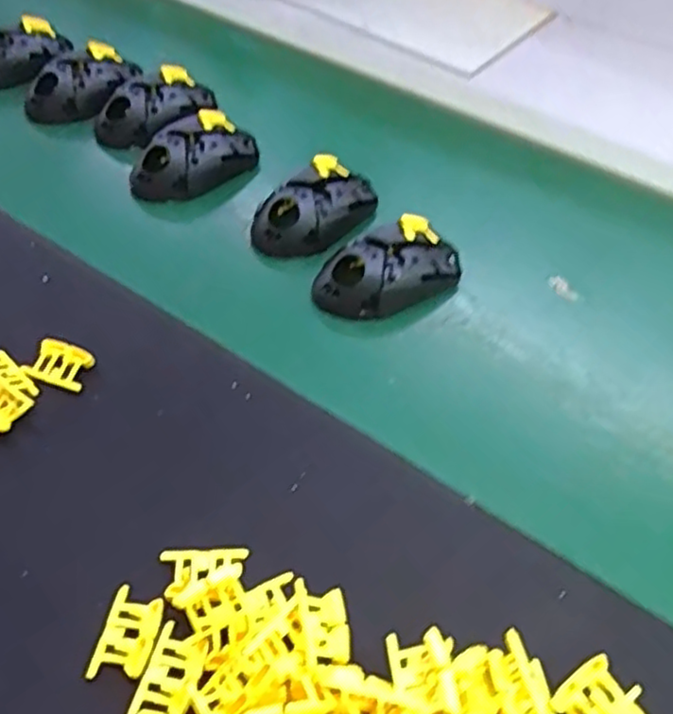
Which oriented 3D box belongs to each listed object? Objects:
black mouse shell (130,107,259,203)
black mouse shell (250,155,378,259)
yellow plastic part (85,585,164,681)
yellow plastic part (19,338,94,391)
[{"bbox_3d":[-0.123,-0.176,0.602,0.120,0.039,0.067,-29,60,-27],"label":"black mouse shell"},{"bbox_3d":[-0.014,-0.118,0.565,0.067,0.045,0.115,33,54,19],"label":"black mouse shell"},{"bbox_3d":[-0.103,0.138,0.344,0.028,0.005,0.043,11,50,2],"label":"yellow plastic part"},{"bbox_3d":[-0.176,0.004,0.442,0.037,0.014,0.026,18,51,8],"label":"yellow plastic part"}]

